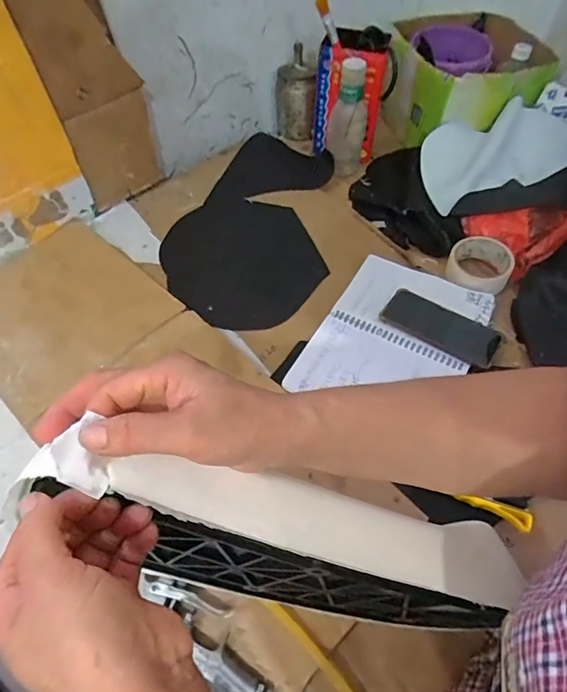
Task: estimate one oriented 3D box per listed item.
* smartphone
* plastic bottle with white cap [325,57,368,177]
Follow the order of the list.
[{"bbox_3d":[0.223,-0.030,0.654,0.160,0.005,0.072,27,58,17],"label":"smartphone"},{"bbox_3d":[0.115,-0.404,0.825,0.068,0.183,0.060,8,55,5],"label":"plastic bottle with white cap"}]

